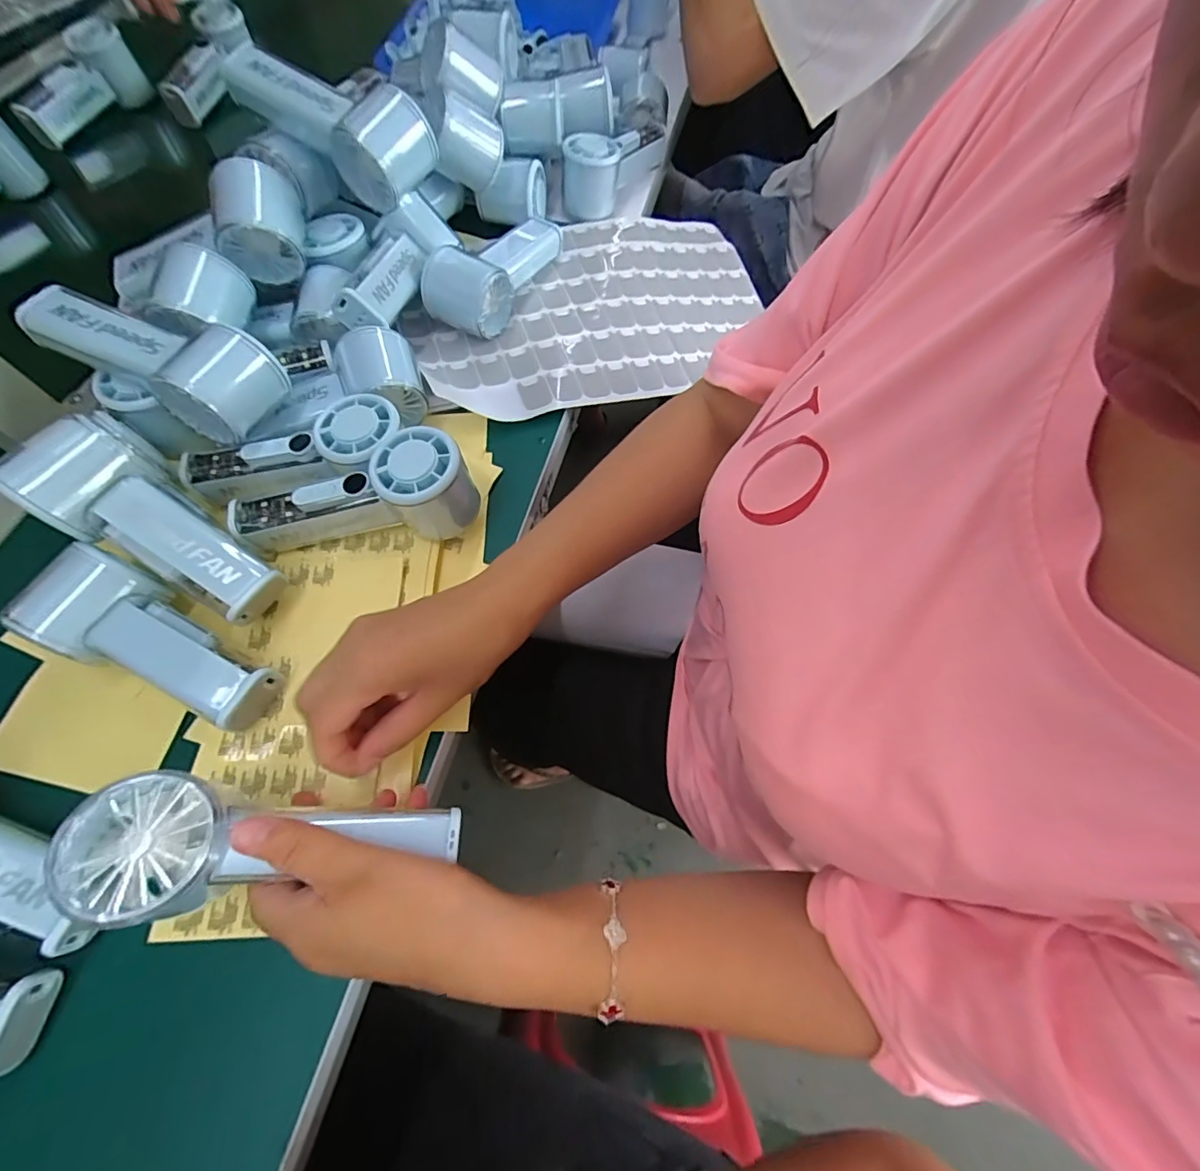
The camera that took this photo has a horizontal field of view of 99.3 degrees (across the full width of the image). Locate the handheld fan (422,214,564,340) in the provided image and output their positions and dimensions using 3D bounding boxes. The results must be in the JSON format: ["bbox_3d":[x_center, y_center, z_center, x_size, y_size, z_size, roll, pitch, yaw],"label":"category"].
[{"bbox_3d":[-0.087,-0.287,0.455,0.063,0.049,0.156,28,67,11],"label":"handheld fan"}]

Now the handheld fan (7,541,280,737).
[{"bbox_3d":[-0.262,0.033,0.303,0.144,0.045,0.060,24,66,10],"label":"handheld fan"}]

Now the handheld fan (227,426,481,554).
[{"bbox_3d":[-0.161,-0.054,0.349,0.156,0.060,0.058,-14,66,5],"label":"handheld fan"}]

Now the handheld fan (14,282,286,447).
[{"bbox_3d":[-0.298,-0.152,0.348,0.146,0.057,0.058,23,66,9],"label":"handheld fan"}]

